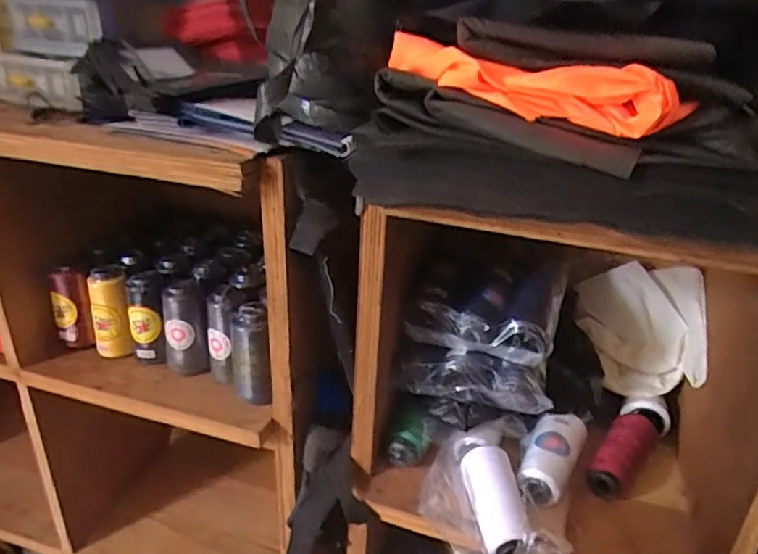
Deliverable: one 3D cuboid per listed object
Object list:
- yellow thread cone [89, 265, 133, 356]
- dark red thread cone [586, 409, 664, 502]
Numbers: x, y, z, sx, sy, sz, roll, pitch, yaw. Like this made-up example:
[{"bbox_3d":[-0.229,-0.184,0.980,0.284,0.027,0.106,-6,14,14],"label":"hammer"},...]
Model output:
[{"bbox_3d":[-0.324,0.047,0.695,0.041,0.109,0.039,-13,30,-28],"label":"yellow thread cone"},{"bbox_3d":[0.269,0.191,0.631,0.046,0.038,0.127,22,32,34],"label":"dark red thread cone"}]

